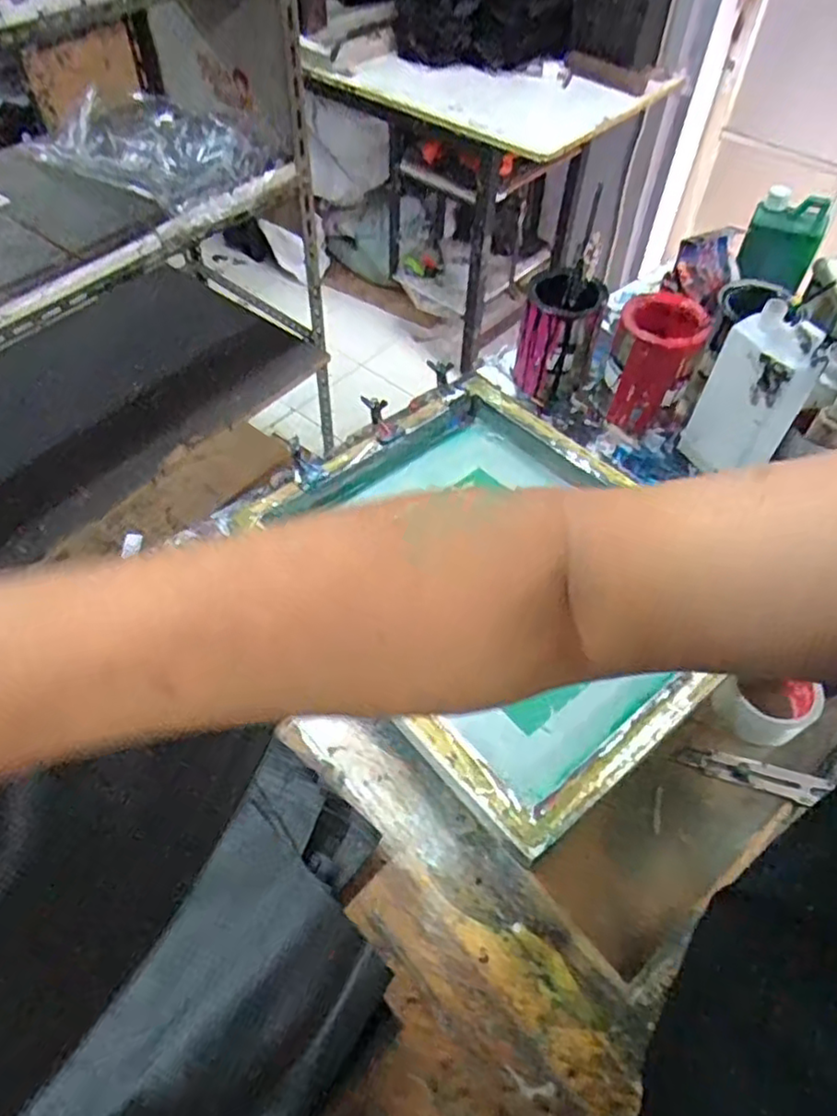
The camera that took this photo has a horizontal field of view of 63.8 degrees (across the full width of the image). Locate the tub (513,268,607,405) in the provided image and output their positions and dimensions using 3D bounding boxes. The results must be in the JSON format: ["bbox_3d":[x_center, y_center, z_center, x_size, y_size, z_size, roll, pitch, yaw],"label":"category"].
[{"bbox_3d":[0.193,-0.307,0.938,0.096,0.148,0.102,1,54,-1],"label":"tub"}]

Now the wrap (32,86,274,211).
[{"bbox_3d":[-0.503,-0.805,1.307,0.484,0.063,0.326,33,60,21],"label":"wrap"}]

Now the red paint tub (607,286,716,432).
[{"bbox_3d":[0.308,-0.256,0.897,0.108,0.162,0.099,20,56,13],"label":"red paint tub"}]

